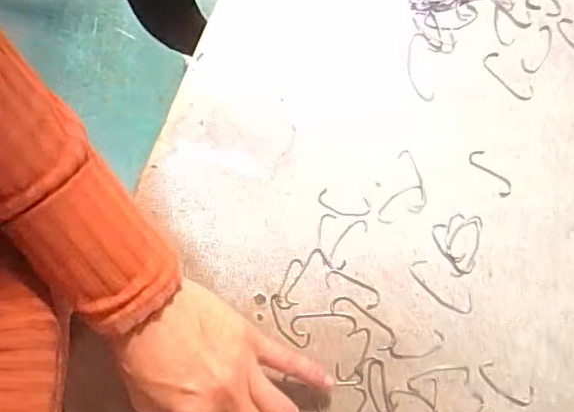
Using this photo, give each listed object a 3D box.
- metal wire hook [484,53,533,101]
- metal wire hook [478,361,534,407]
[{"bbox_3d":[0.154,-0.090,0.416,0.014,0.004,0.042,-41,81,-7],"label":"metal wire hook"},{"bbox_3d":[0.138,0.112,0.376,0.037,0.004,0.015,31,80,7],"label":"metal wire hook"}]

